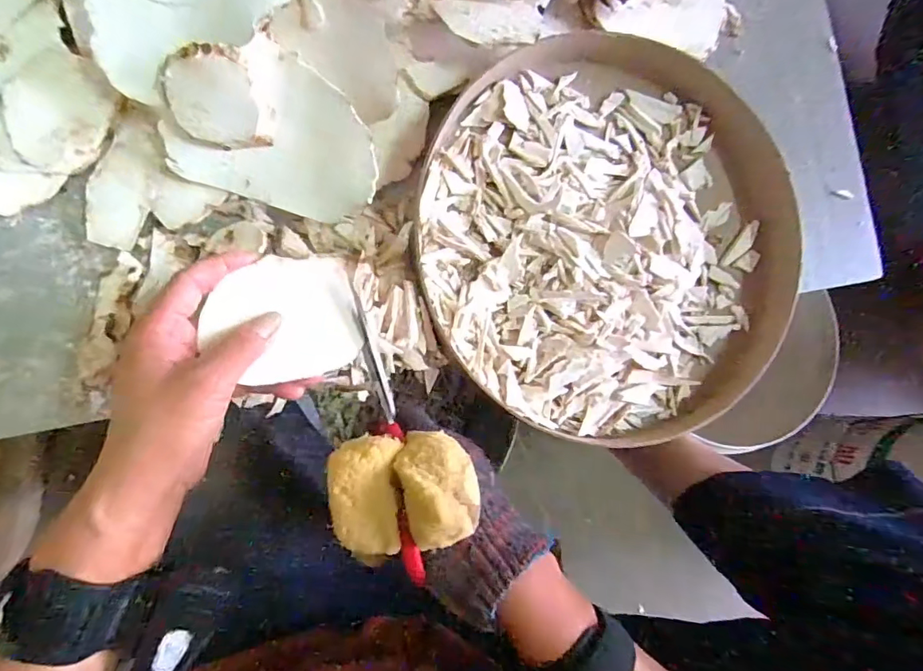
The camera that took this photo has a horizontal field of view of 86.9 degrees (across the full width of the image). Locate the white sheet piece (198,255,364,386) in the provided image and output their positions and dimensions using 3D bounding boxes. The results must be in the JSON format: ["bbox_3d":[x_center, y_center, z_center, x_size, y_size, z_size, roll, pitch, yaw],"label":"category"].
[{"bbox_3d":[-0.108,-0.011,0.299,0.088,0.005,0.074,-3,83,-16],"label":"white sheet piece"}]

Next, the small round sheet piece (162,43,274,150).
[{"bbox_3d":[-0.157,-0.147,0.307,0.054,0.006,0.059,-2,124,-3],"label":"small round sheet piece"}]

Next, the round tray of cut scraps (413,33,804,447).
[{"bbox_3d":[0.119,-0.072,0.384,0.302,0.041,0.307,1,84,-7],"label":"round tray of cut scraps"}]

